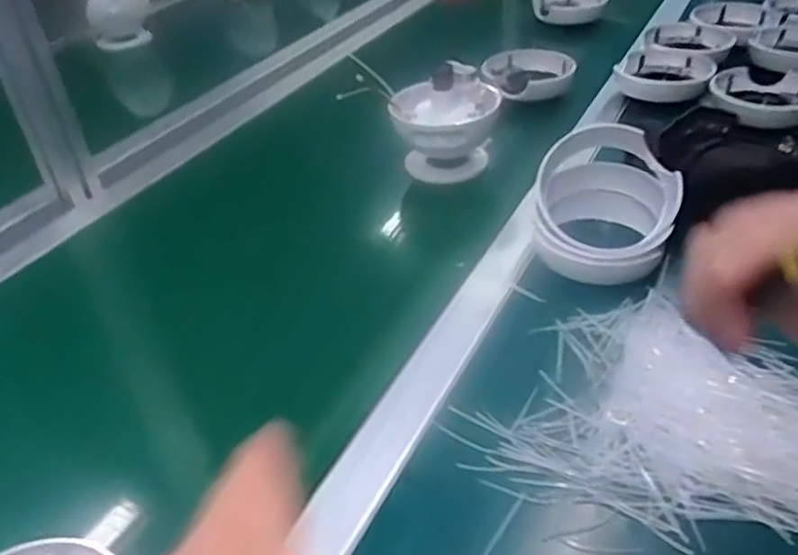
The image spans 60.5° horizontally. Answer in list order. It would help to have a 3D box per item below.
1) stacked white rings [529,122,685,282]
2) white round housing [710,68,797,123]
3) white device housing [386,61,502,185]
[{"bbox_3d":[0.179,-0.063,0.597,0.117,0.092,0.117,5,39,13],"label":"stacked white rings"},{"bbox_3d":[0.428,-0.209,0.794,0.114,0.030,0.114,-3,38,2],"label":"white round housing"},{"bbox_3d":[0.050,-0.161,0.748,0.109,0.115,0.088,2,38,9],"label":"white device housing"}]

